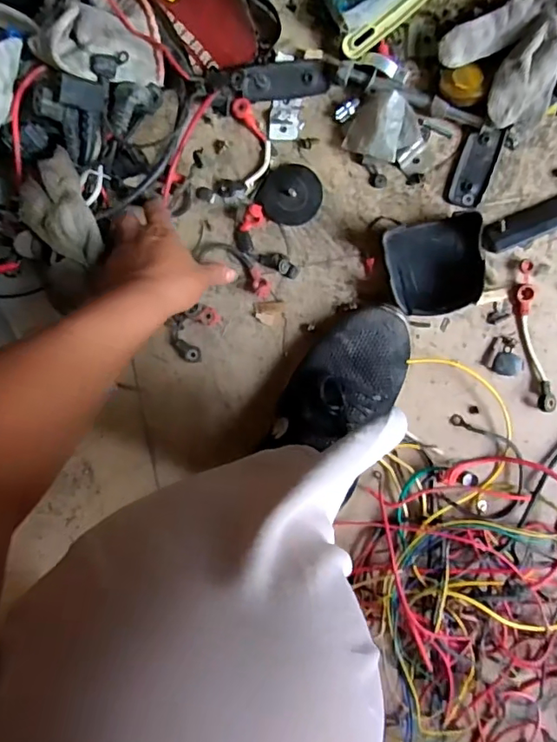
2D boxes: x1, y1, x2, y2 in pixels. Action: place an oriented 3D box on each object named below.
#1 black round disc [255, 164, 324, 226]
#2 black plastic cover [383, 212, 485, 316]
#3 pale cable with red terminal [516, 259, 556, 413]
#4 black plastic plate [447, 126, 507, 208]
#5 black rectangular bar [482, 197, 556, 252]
[{"bbox_3d":[0.013,-0.172,0.519,0.057,0.011,0.055,1,95,8],"label":"black round disc"},{"bbox_3d":[0.144,-0.096,0.491,0.081,0.042,0.084,-7,94,9],"label":"black plastic cover"},{"bbox_3d":[0.238,-0.032,0.496,0.019,0.011,0.140,-11,94,9],"label":"pale cable with red terminal"},{"bbox_3d":[0.183,-0.190,0.494,0.032,0.010,0.073,20,98,6],"label":"black plastic plate"},{"bbox_3d":[0.242,-0.140,0.479,0.111,0.020,0.027,-22,92,10],"label":"black rectangular bar"}]

